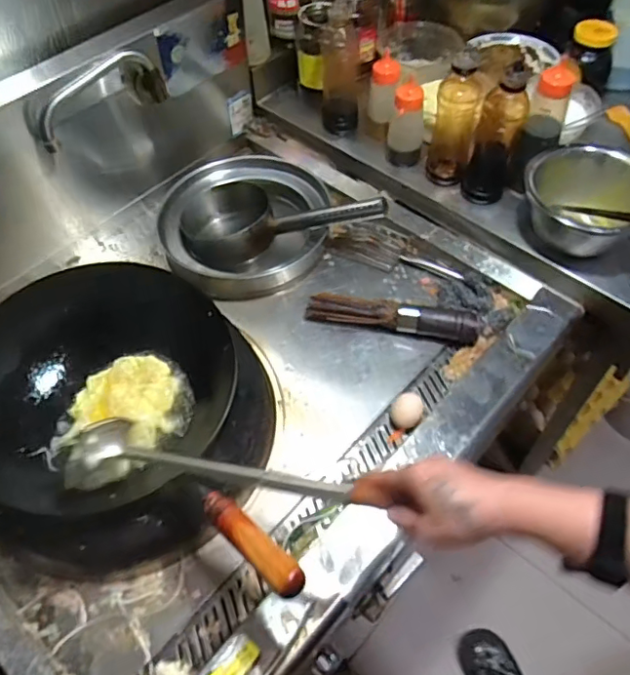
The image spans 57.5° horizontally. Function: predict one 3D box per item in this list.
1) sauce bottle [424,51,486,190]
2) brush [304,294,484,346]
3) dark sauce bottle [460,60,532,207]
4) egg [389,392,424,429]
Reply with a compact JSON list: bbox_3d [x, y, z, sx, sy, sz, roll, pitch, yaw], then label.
[{"bbox_3d":[0.220,-0.346,0.904,0.059,0.225,0.061,-2,55,1],"label":"sauce bottle"},{"bbox_3d":[0.122,-0.035,0.910,0.273,0.045,0.044,10,56,9],"label":"brush"},{"bbox_3d":[0.278,-0.308,0.872,0.066,0.221,0.059,15,57,12],"label":"dark sauce bottle"},{"bbox_3d":[0.132,0.107,0.827,0.042,0.039,0.046,-8,55,-3],"label":"egg"}]

